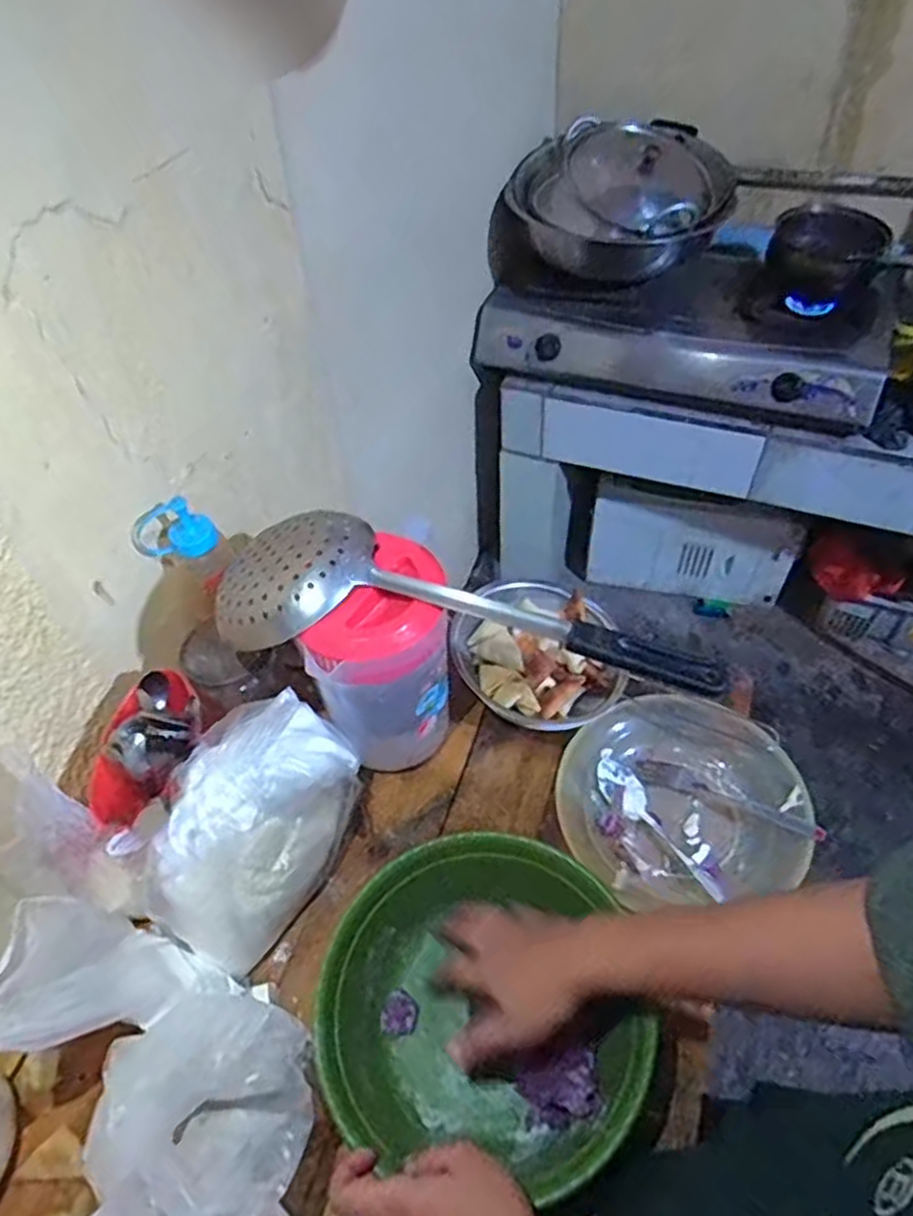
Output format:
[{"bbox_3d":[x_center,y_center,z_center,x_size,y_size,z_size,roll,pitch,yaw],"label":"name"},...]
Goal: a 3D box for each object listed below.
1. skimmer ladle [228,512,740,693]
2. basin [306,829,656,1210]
[{"bbox_3d":[0.004,-0.009,0.567,0.391,0.049,0.118,8,52,10],"label":"skimmer ladle"},{"bbox_3d":[0.024,0.299,0.567,0.229,0.099,0.215,-2,51,2],"label":"basin"}]

